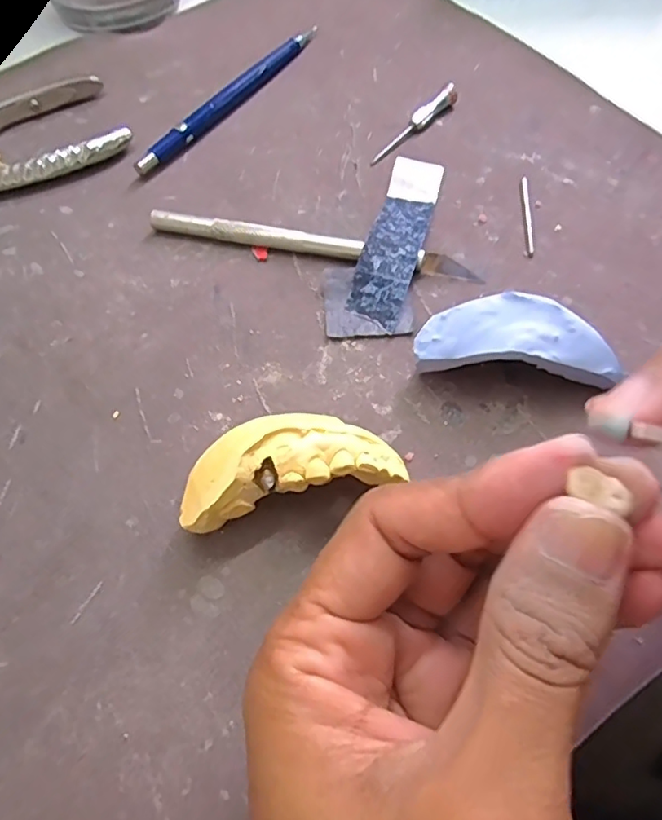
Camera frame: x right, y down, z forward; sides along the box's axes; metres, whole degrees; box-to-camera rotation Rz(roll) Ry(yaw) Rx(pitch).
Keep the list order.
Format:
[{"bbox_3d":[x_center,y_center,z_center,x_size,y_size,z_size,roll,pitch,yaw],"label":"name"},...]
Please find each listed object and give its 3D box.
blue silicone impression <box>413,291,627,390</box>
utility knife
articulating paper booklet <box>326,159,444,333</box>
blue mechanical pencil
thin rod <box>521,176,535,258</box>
[{"bbox_3d":[0.063,-0.022,0.194,0.065,0.024,0.025,4,60,4],"label":"blue silicone impression"},{"bbox_3d":[-0.009,-0.067,0.231,0.134,0.009,0.007,11,61,9],"label":"utility knife"},{"bbox_3d":[0.022,-0.071,0.232,0.035,0.009,0.097,10,61,8],"label":"articulating paper booklet"},{"bbox_3d":[-0.048,-0.157,0.284,0.008,0.010,0.134,29,65,18],"label":"blue mechanical pencil"},{"bbox_3d":[0.083,-0.082,0.238,0.004,0.004,0.044,3,60,4],"label":"thin rod"}]

